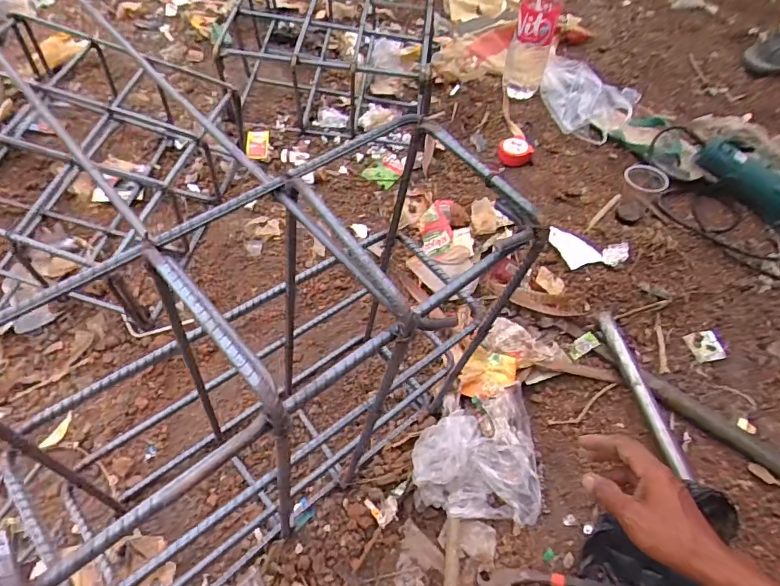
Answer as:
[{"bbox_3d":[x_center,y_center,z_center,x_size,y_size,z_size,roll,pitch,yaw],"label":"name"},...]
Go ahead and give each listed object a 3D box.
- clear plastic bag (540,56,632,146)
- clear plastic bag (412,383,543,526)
[{"bbox_3d":[0.414,-0.424,1.033,0.220,0.064,0.170,34,61,18],"label":"clear plastic bag"},{"bbox_3d":[0.113,0.194,0.598,0.164,0.055,0.163,4,58,-1],"label":"clear plastic bag"}]

